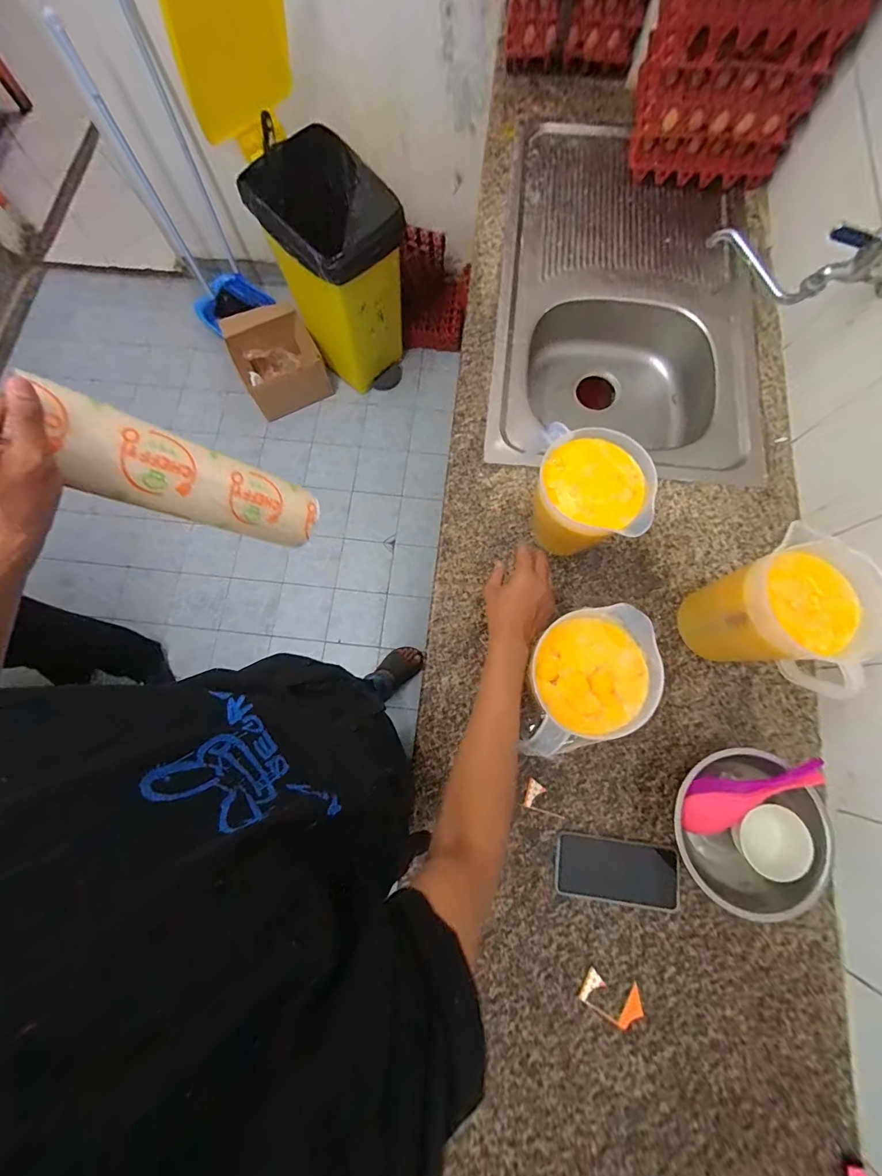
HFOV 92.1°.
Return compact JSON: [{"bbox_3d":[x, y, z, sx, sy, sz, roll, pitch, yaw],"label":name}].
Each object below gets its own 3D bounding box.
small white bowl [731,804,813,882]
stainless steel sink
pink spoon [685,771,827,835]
[{"bbox_3d":[0.460,0.349,0.586,0.085,0.046,0.078,-42,51,14],"label":"small white bowl"},{"bbox_3d":[0.376,-0.576,0.916,0.486,0.158,0.807,7,76,3],"label":"stainless steel sink"},{"bbox_3d":[0.417,0.289,0.578,0.181,0.014,0.056,-32,76,20],"label":"pink spoon"}]

